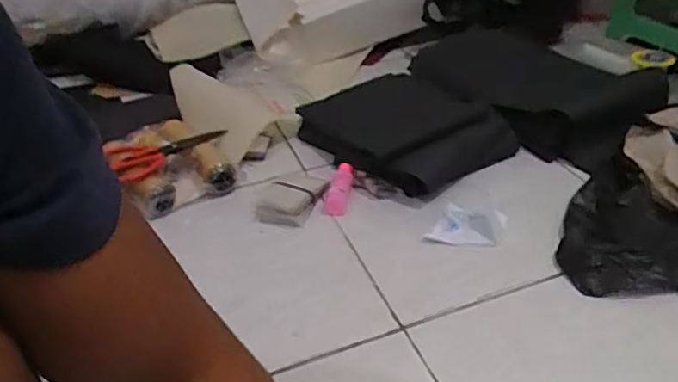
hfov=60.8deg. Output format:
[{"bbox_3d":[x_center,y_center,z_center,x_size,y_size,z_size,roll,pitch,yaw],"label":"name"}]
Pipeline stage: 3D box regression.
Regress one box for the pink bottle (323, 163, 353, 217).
[{"bbox_3d":[-0.001,-0.006,0.947,0.043,0.045,0.120,-1,34,8],"label":"pink bottle"}]

